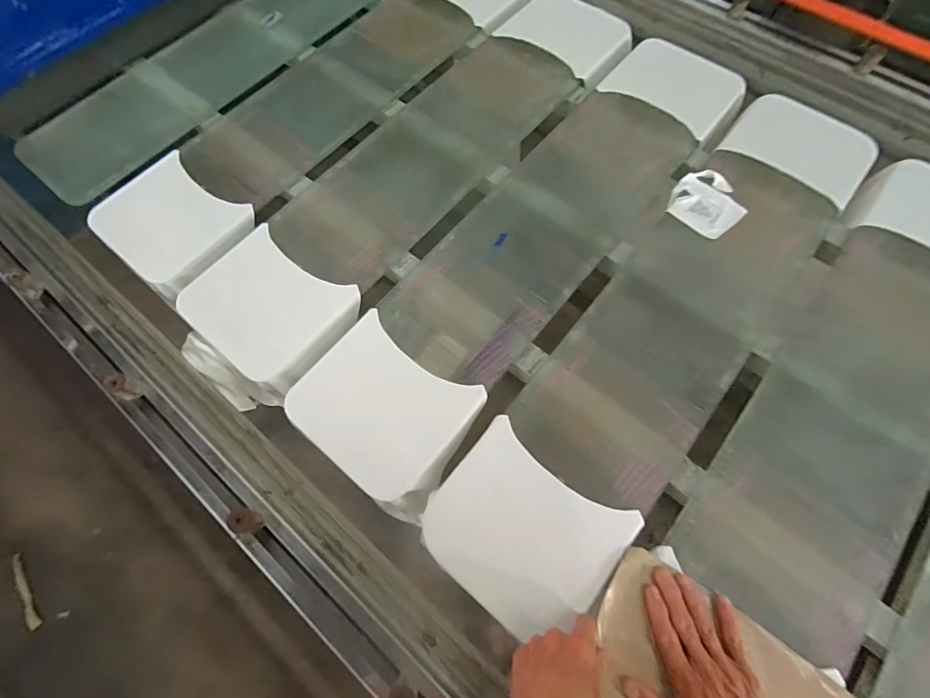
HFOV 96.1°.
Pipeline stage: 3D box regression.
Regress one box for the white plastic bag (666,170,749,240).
[{"bbox_3d":[0.364,-0.221,0.628,0.107,0.016,0.103,-42,74,-16],"label":"white plastic bag"}]

